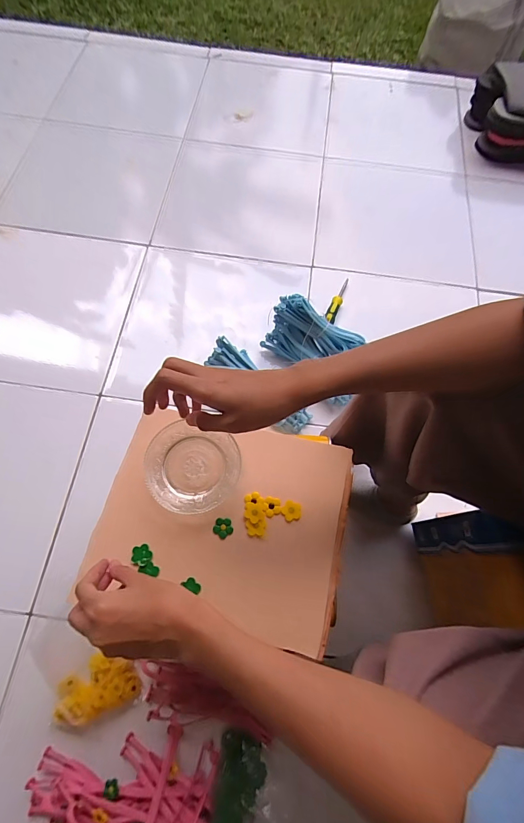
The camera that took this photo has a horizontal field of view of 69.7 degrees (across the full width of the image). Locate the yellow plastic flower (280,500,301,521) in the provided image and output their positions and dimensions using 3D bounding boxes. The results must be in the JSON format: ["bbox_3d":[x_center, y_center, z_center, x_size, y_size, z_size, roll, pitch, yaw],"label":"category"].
[{"bbox_3d":[0.035,0.119,0.453,0.024,0.004,0.022,6,69,0],"label":"yellow plastic flower"}]

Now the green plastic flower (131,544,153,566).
[{"bbox_3d":[-0.138,0.164,0.432,0.022,0.005,0.022,6,69,0],"label":"green plastic flower"}]

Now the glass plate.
[{"bbox_3d":[-0.086,0.070,0.457,0.110,0.016,0.101,1,69,-2],"label":"glass plate"}]

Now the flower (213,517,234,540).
[{"bbox_3d":[-0.047,0.138,0.449,0.023,0.004,0.022,1,69,-2],"label":"flower"}]

